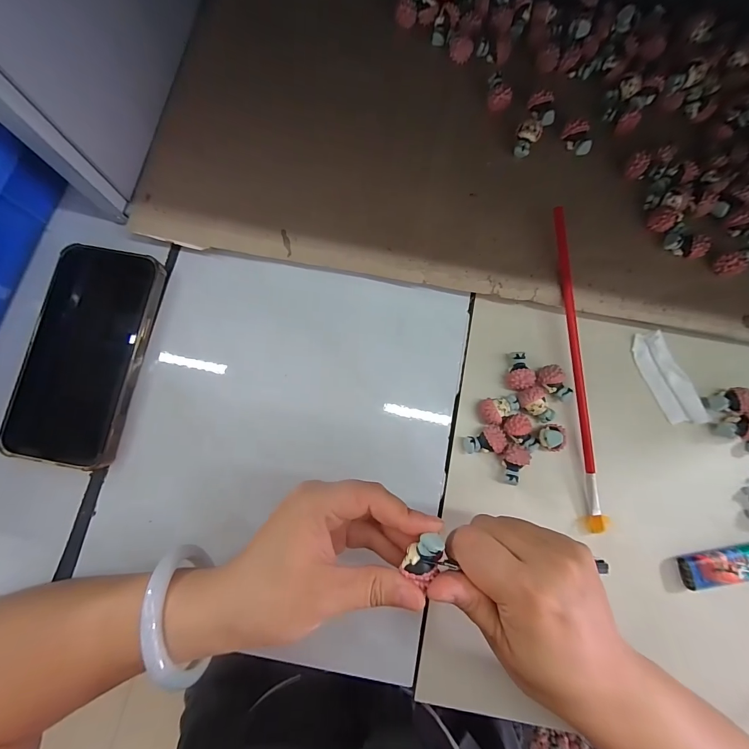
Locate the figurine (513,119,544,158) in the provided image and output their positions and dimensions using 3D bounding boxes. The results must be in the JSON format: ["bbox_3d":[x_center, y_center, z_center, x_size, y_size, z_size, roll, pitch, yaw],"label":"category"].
[{"bbox_3d":[0.126,-0.197,0.287,0.019,0.015,0.026,36,85,3],"label":"figurine"}]

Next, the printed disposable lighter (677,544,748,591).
[{"bbox_3d":[0.263,0.137,0.252,0.078,0.013,0.021,-9,84,-2],"label":"printed disposable lighter"}]

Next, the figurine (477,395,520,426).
[{"bbox_3d":[0.094,0.027,0.264,0.032,0.018,0.019,-7,84,-1],"label":"figurine"}]

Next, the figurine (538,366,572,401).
[{"bbox_3d":[0.140,0.006,0.269,0.030,0.022,0.017,40,85,3],"label":"figurine"}]

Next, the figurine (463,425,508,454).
[{"bbox_3d":[0.082,0.048,0.260,0.032,0.017,0.020,-2,84,-1],"label":"figurine"}]

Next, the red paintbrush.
[{"bbox_3d":[0.156,-0.007,0.265,0.011,0.010,0.245,-4,84,-1],"label":"red paintbrush"}]

